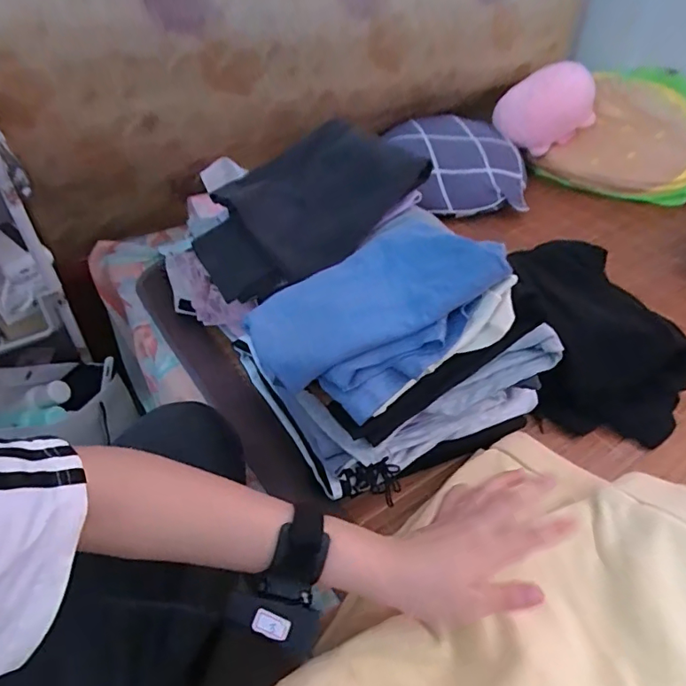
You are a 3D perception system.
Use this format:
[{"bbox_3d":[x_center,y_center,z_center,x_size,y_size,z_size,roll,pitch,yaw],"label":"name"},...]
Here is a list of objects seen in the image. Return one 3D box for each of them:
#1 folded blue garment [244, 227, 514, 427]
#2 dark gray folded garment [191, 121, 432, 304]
[{"bbox_3d":[0.027,-0.034,0.478,0.225,0.062,0.152,-37,52,-15],"label":"folded blue garment"},{"bbox_3d":[-0.050,-0.185,0.644,0.304,0.053,0.176,-34,72,-19],"label":"dark gray folded garment"}]

